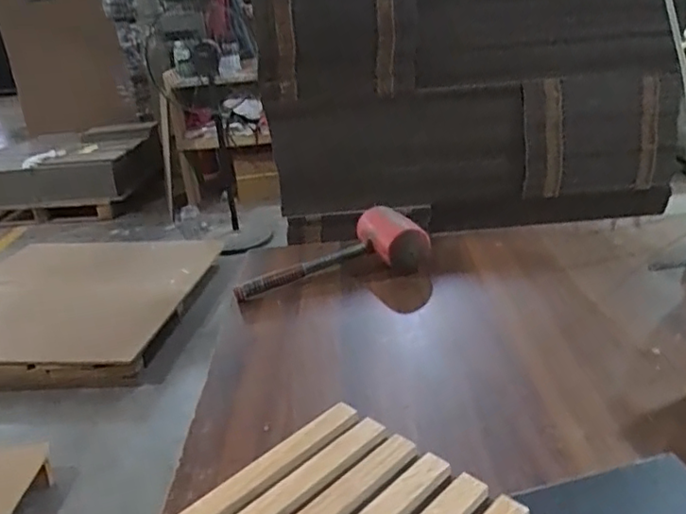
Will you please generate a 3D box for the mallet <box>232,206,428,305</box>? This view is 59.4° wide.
[{"bbox_3d":[-0.023,0.005,0.931,0.300,0.086,0.106,-19,21,-5],"label":"mallet"}]

